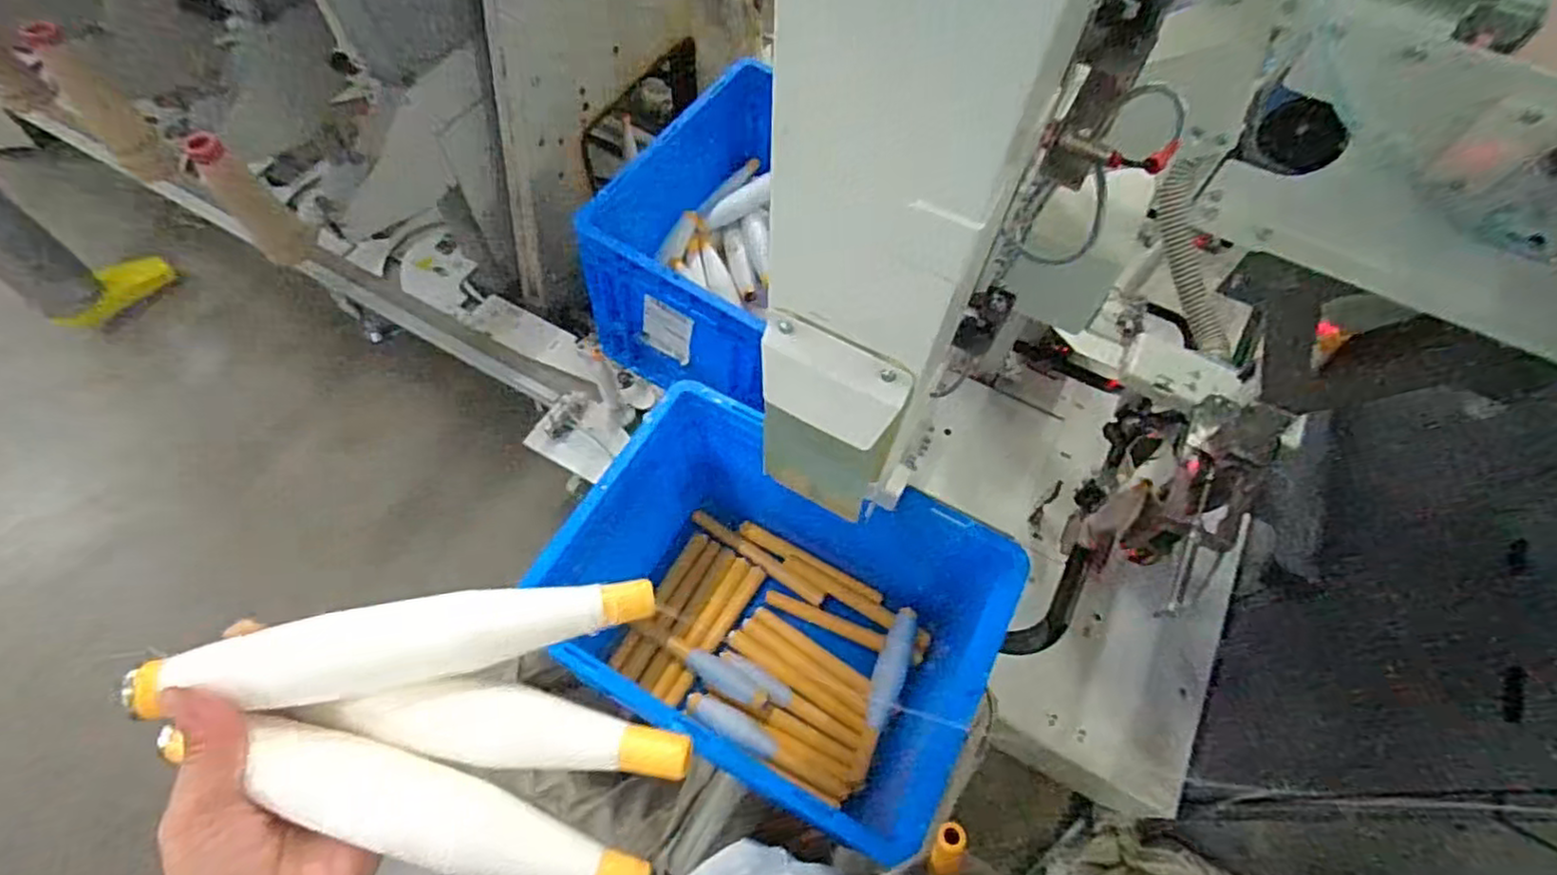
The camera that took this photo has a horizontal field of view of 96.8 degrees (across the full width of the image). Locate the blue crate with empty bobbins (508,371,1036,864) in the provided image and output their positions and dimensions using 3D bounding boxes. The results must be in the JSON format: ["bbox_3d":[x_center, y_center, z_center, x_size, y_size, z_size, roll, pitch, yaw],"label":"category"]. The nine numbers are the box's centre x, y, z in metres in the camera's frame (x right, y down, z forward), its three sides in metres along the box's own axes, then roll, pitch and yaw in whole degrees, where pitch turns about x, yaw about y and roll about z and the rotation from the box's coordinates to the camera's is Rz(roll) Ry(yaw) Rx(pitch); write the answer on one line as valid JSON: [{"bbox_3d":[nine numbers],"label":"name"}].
[{"bbox_3d":[0.005,0.207,0.758,0.422,0.282,0.301,28,64,12],"label":"blue crate with empty bobbins"}]

